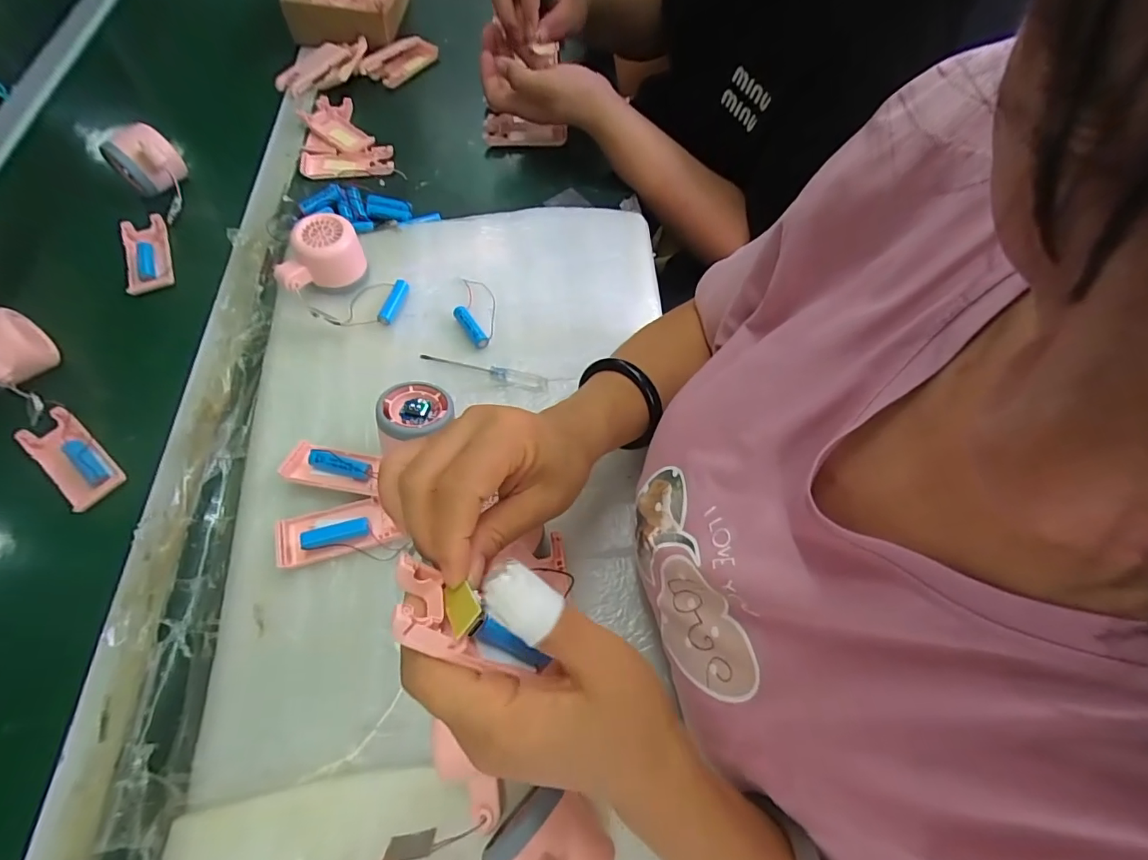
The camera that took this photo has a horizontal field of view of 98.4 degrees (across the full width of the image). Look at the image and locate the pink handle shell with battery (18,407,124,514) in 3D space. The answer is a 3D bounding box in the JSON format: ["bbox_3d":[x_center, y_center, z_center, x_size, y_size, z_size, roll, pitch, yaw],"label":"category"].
[{"bbox_3d":[-0.419,0.022,0.411,0.100,0.014,0.041,37,68,16],"label":"pink handle shell with battery"}]

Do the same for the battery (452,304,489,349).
[{"bbox_3d":[-0.099,-0.100,0.476,0.014,0.014,0.051,-30,68,-15],"label":"battery"}]

